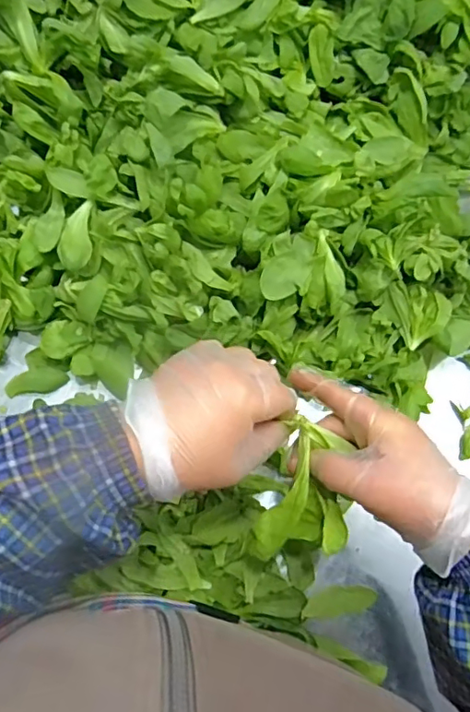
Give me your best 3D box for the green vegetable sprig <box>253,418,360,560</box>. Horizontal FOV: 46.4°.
[{"bbox_3d":[0.052,0.096,0.373,0.056,0.032,0.093,19,74,4],"label":"green vegetable sprig"}]

